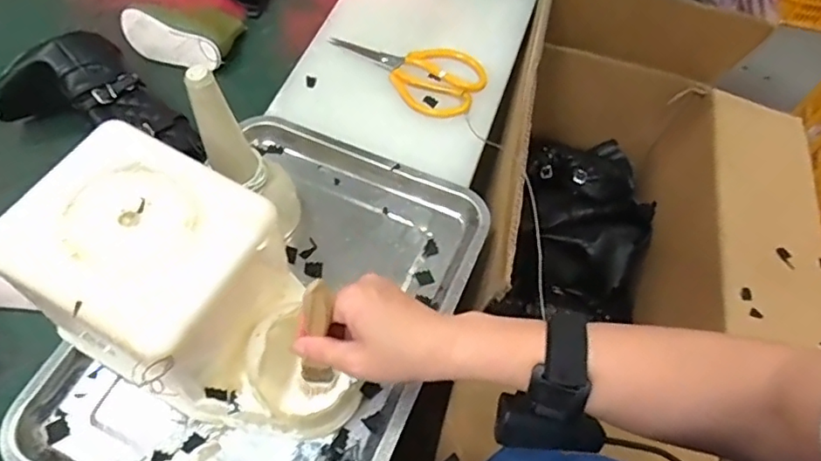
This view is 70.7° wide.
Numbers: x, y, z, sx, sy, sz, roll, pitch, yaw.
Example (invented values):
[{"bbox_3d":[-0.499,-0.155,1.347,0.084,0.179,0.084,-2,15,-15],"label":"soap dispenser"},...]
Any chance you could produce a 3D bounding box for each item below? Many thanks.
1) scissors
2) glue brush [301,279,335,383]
[{"bbox_3d":[-0.005,-0.199,0.687,0.188,0.017,0.093,31,61,14],"label":"scissors"},{"bbox_3d":[-0.065,0.074,0.404,0.023,0.126,0.007,4,49,-7],"label":"glue brush"}]

